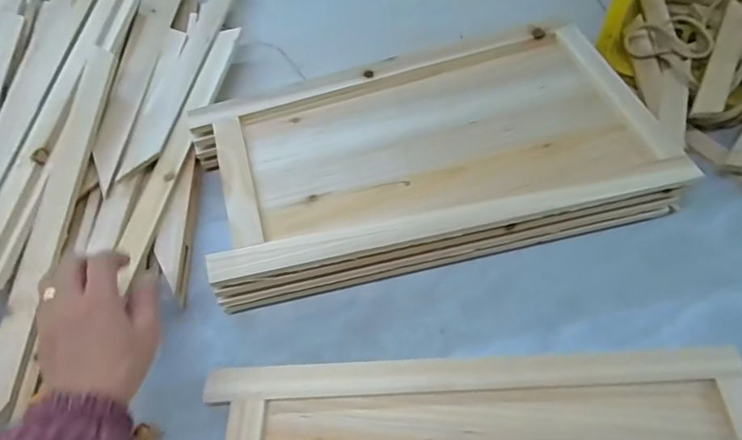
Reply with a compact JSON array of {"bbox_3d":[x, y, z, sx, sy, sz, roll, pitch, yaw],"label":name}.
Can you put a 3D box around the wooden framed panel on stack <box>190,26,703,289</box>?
[{"bbox_3d":[0.061,-0.084,0.474,0.433,0.019,0.224,-14,59,-7],"label":"wooden framed panel on stack"}]

